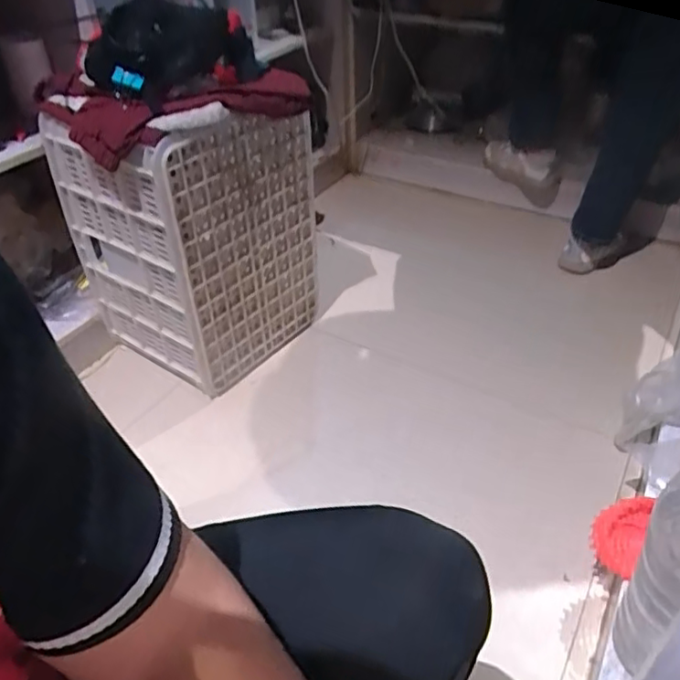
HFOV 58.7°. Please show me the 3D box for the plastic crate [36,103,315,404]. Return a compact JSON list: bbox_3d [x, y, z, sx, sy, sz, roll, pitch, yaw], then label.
[{"bbox_3d":[-0.280,-0.203,1.181,0.338,0.505,0.326,18,44,24],"label":"plastic crate"}]

